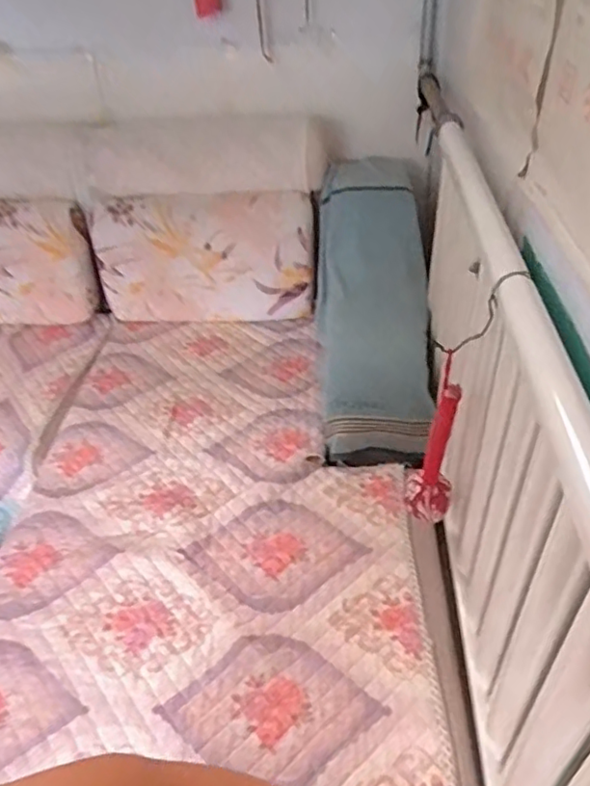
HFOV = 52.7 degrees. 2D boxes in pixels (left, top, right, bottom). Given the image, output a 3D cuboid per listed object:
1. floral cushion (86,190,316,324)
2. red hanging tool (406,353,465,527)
[{"bbox_3d":[-0.245,-0.330,1.532,0.582,0.297,0.158,-1,43,4],"label":"floral cushion"},{"bbox_3d":[0.210,0.080,0.880,0.070,0.279,0.068,-3,43,3],"label":"red hanging tool"}]

